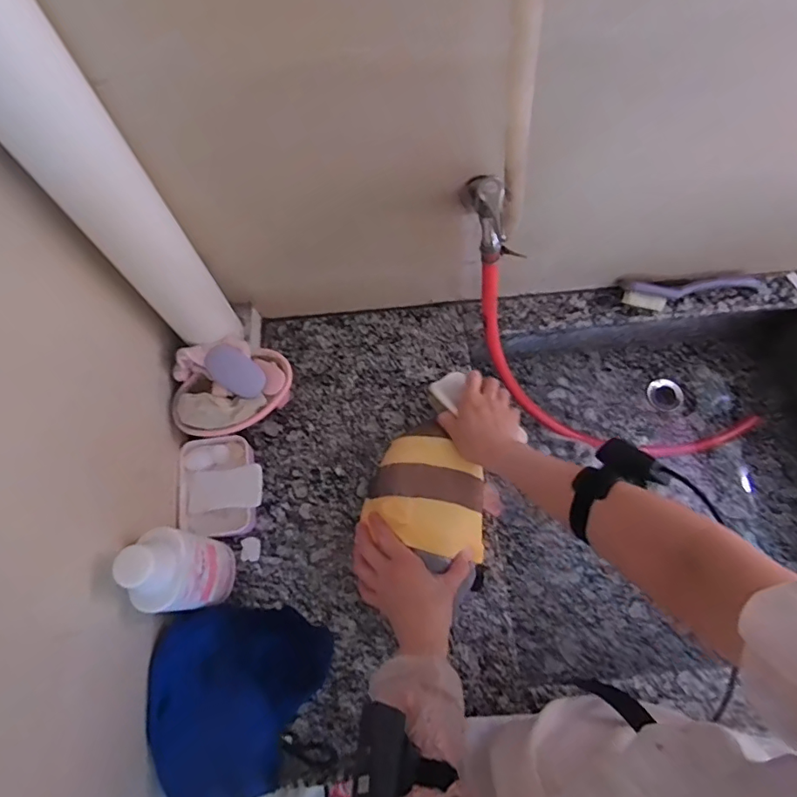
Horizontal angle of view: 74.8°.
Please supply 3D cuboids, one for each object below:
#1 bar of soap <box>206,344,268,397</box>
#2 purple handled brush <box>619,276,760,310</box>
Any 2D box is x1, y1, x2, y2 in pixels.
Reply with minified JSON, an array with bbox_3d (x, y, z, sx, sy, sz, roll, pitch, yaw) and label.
[{"bbox_3d":[-0.206,-0.035,0.665,0.079,0.017,0.048,42,93,-13],"label":"bar of soap"},{"bbox_3d":[0.452,-0.166,0.793,0.221,0.033,0.040,-11,71,-4],"label":"purple handled brush"}]

